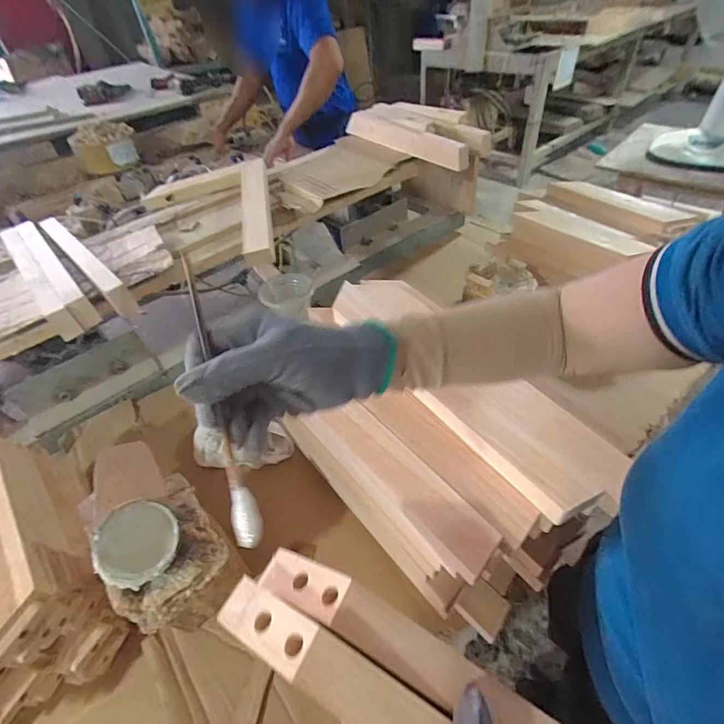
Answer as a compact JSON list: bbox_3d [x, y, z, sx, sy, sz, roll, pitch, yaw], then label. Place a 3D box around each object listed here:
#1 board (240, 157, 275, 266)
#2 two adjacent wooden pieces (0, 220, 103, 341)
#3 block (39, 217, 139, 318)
[{"bbox_3d":[-0.223,-0.331,0.827,0.057,0.034,0.455,-12,46,-5],"label":"board"},{"bbox_3d":[-0.561,-0.166,0.705,0.069,0.045,0.413,-35,52,-25],"label":"two adjacent wooden pieces"},{"bbox_3d":[-0.503,-0.185,0.717,0.029,0.053,0.387,-38,53,-27],"label":"block"}]

